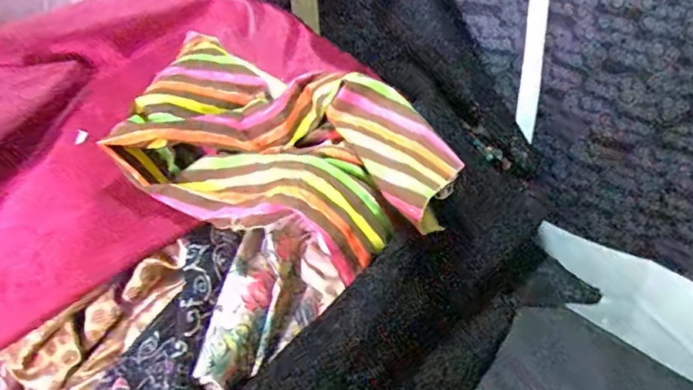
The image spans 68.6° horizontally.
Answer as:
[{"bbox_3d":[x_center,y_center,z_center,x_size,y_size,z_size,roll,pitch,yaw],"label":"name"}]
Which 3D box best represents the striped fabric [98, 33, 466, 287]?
[{"bbox_3d":[-0.062,-0.045,0.556,0.345,0.138,0.193,13,38,23],"label":"striped fabric"}]

